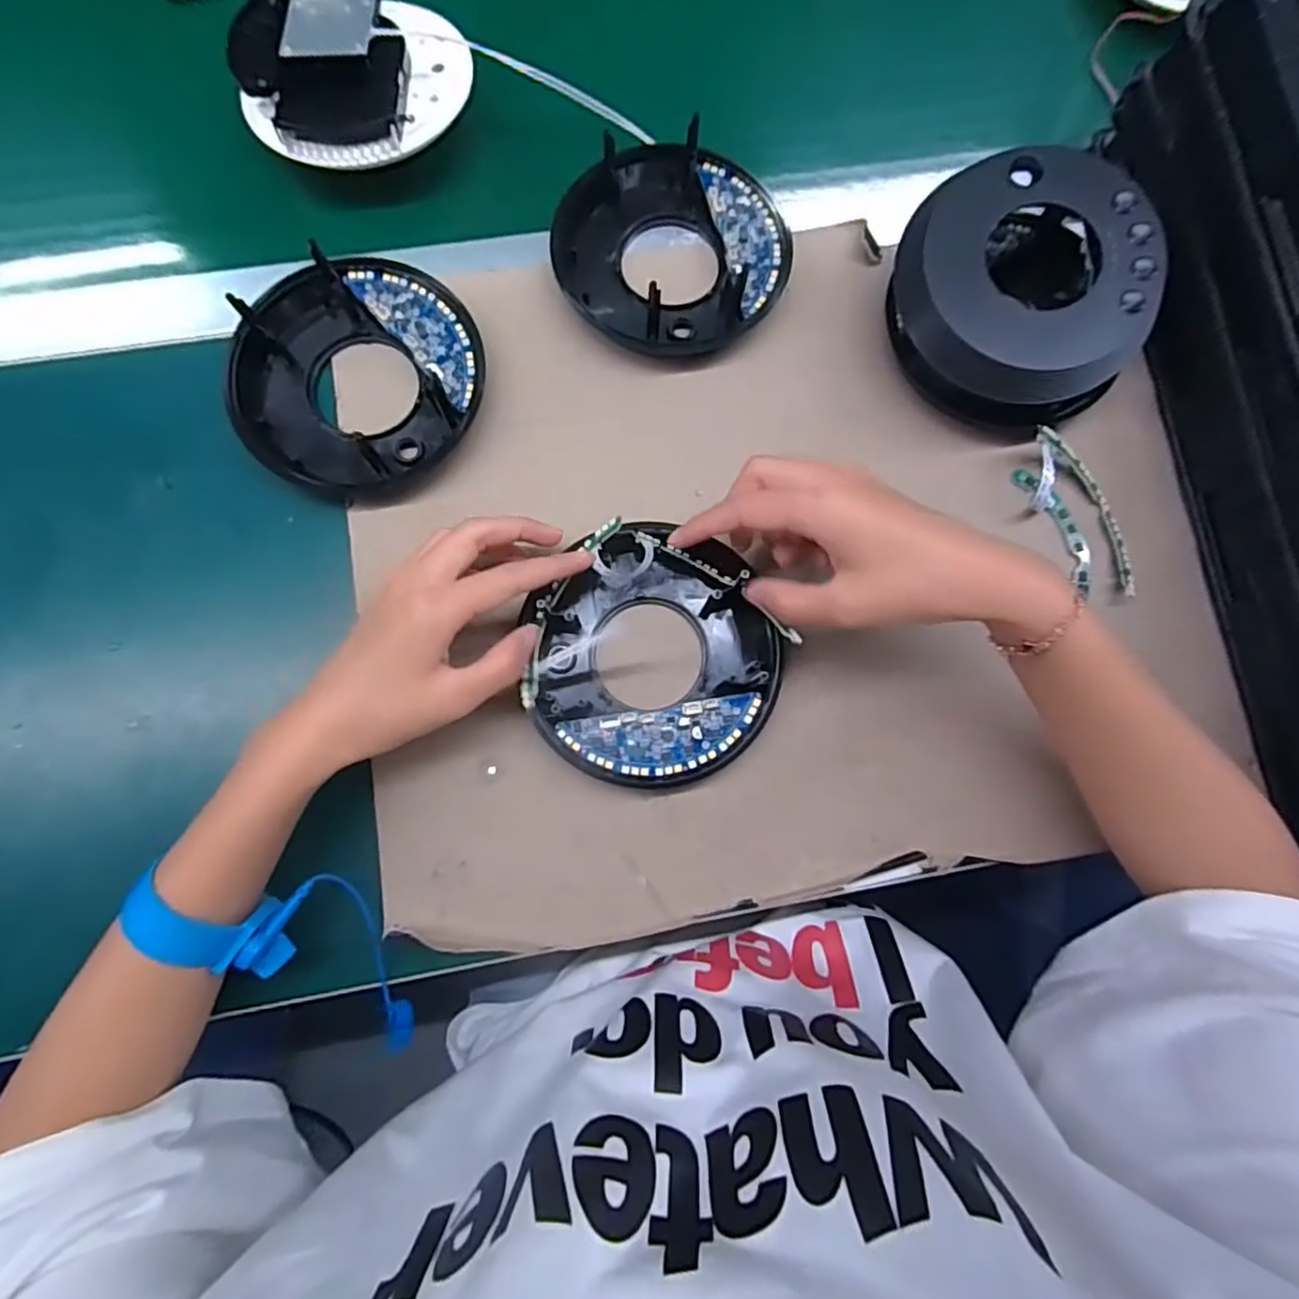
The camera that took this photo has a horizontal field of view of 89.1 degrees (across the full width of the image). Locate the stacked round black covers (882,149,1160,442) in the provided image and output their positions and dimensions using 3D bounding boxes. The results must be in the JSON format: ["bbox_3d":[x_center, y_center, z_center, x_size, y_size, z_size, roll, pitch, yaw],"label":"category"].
[{"bbox_3d":[0.195,-0.184,0.346,0.112,0.065,0.124,-43,85,-7],"label":"stacked round black covers"}]

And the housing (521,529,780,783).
[{"bbox_3d":[0.003,0.005,0.327,0.122,0.031,0.122,0,81,-2],"label":"housing"}]

